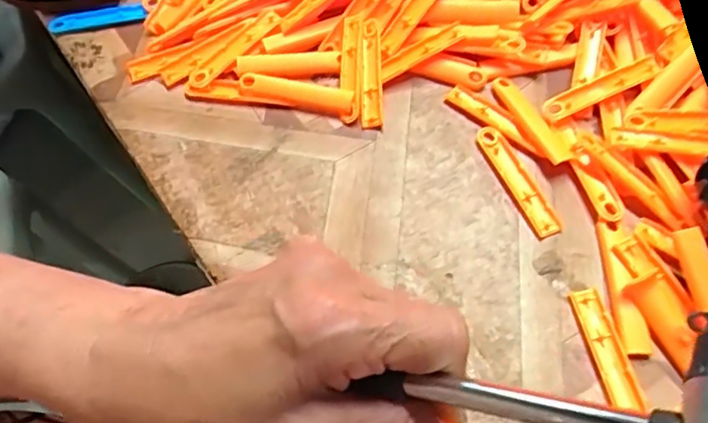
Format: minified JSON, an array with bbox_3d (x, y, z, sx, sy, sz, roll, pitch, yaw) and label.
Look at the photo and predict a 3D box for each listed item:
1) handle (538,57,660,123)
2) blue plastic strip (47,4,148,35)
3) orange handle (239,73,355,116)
[{"bbox_3d":[0.148,-0.074,0.346,0.074,0.008,0.014,-24,54,-2],"label":"handle"},{"bbox_3d":[-0.185,-0.140,0.417,0.070,0.013,0.012,-4,51,-6],"label":"blue plastic strip"},{"bbox_3d":[-0.037,-0.076,0.373,0.076,0.015,0.016,17,52,12],"label":"orange handle"}]

